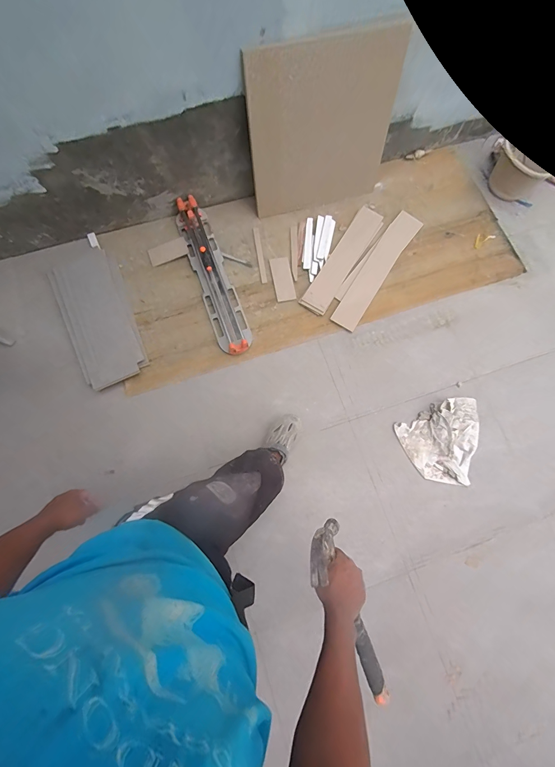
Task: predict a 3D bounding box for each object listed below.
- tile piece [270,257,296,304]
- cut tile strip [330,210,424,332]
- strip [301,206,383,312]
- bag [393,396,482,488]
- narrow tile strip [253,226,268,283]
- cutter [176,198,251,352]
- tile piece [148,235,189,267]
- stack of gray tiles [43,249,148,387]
[{"bbox_3d":[0.023,-0.460,1.425,0.082,0.008,0.208,-10,76,-4],"label":"tile piece"},{"bbox_3d":[0.448,-0.517,1.449,0.124,0.009,0.658,33,77,7],"label":"cut tile strip"},{"bbox_3d":[0.302,-0.571,1.452,0.110,0.015,0.574,31,77,6],"label":"strip"},{"bbox_3d":[0.673,0.229,1.261,0.324,0.062,0.302,-27,78,-8],"label":"bag"},{"bbox_3d":[-0.079,-0.578,1.458,0.027,0.007,0.286,-8,76,-4],"label":"narrow tile strip"},{"bbox_3d":[-0.277,-0.460,1.373,0.142,0.091,0.714,-20,77,-6],"label":"cutter"},{"bbox_3d":[-0.480,-0.581,1.424,0.167,0.012,0.086,-23,77,-7],"label":"tile piece"},{"bbox_3d":[-0.729,-0.279,1.322,0.250,0.045,0.588,-20,82,-13],"label":"stack of gray tiles"}]

